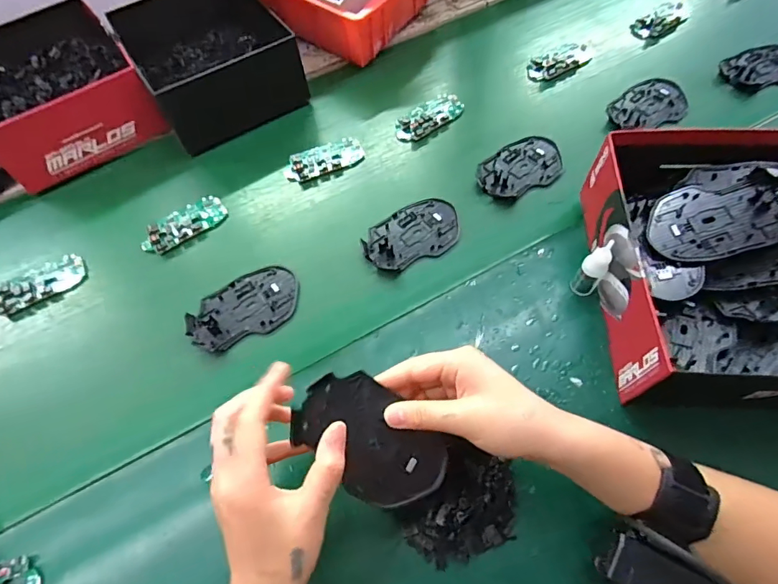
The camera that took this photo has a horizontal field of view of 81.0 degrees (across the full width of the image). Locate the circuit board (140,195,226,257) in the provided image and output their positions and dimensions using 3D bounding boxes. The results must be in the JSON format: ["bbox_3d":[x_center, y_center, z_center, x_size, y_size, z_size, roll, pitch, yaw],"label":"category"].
[{"bbox_3d":[-0.238,-0.080,0.527,0.098,0.013,0.049,-35,64,-15],"label":"circuit board"}]

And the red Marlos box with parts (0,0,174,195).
[{"bbox_3d":[-0.450,-0.270,0.604,0.191,0.090,0.255,-37,64,-16],"label":"red Marlos box with parts"}]

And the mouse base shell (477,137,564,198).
[{"bbox_3d":[0.155,-0.150,0.542,0.106,0.009,0.075,-24,62,-10],"label":"mouse base shell"}]

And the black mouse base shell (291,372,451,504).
[{"bbox_3d":[-0.012,0.108,0.330,0.112,0.010,0.068,43,77,1],"label":"black mouse base shell"}]

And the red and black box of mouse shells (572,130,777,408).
[{"bbox_3d":[0.293,-0.034,0.416,0.205,0.090,0.274,1,60,4],"label":"red and black box of mouse shells"}]

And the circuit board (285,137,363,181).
[{"bbox_3d":[-0.081,-0.165,0.567,0.100,0.012,0.048,-26,62,-11],"label":"circuit board"}]

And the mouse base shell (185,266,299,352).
[{"bbox_3d":[-0.148,0.015,0.467,0.113,0.012,0.071,-31,63,-13],"label":"mouse base shell"}]

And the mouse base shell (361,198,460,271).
[{"bbox_3d":[0.025,-0.065,0.500,0.110,0.011,0.073,-24,62,-10],"label":"mouse base shell"}]

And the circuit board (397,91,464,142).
[{"bbox_3d":[0.052,-0.227,0.592,0.096,0.015,0.047,-32,63,-14],"label":"circuit board"}]

